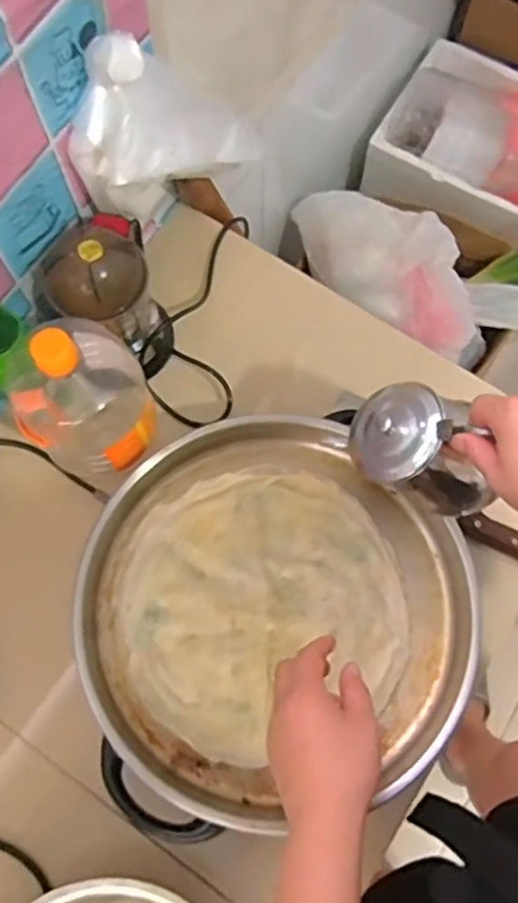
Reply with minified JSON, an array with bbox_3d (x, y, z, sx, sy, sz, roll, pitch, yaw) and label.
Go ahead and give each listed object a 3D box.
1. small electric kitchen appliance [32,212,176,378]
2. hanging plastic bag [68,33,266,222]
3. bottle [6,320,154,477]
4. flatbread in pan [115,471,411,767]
[{"bbox_3d":[-0.149,-0.162,0.734,0.109,0.191,0.130,42,77,12],"label":"small electric kitchen appliance"},{"bbox_3d":[-0.083,-0.320,0.675,0.202,0.196,0.069,-37,76,-11],"label":"hanging plastic bag"},{"bbox_3d":[-0.161,-0.046,0.654,0.111,0.218,0.109,0,72,0],"label":"bottle"},{"bbox_3d":[0.001,0.142,0.663,0.262,0.025,0.243,0,72,0],"label":"flatbread in pan"}]

